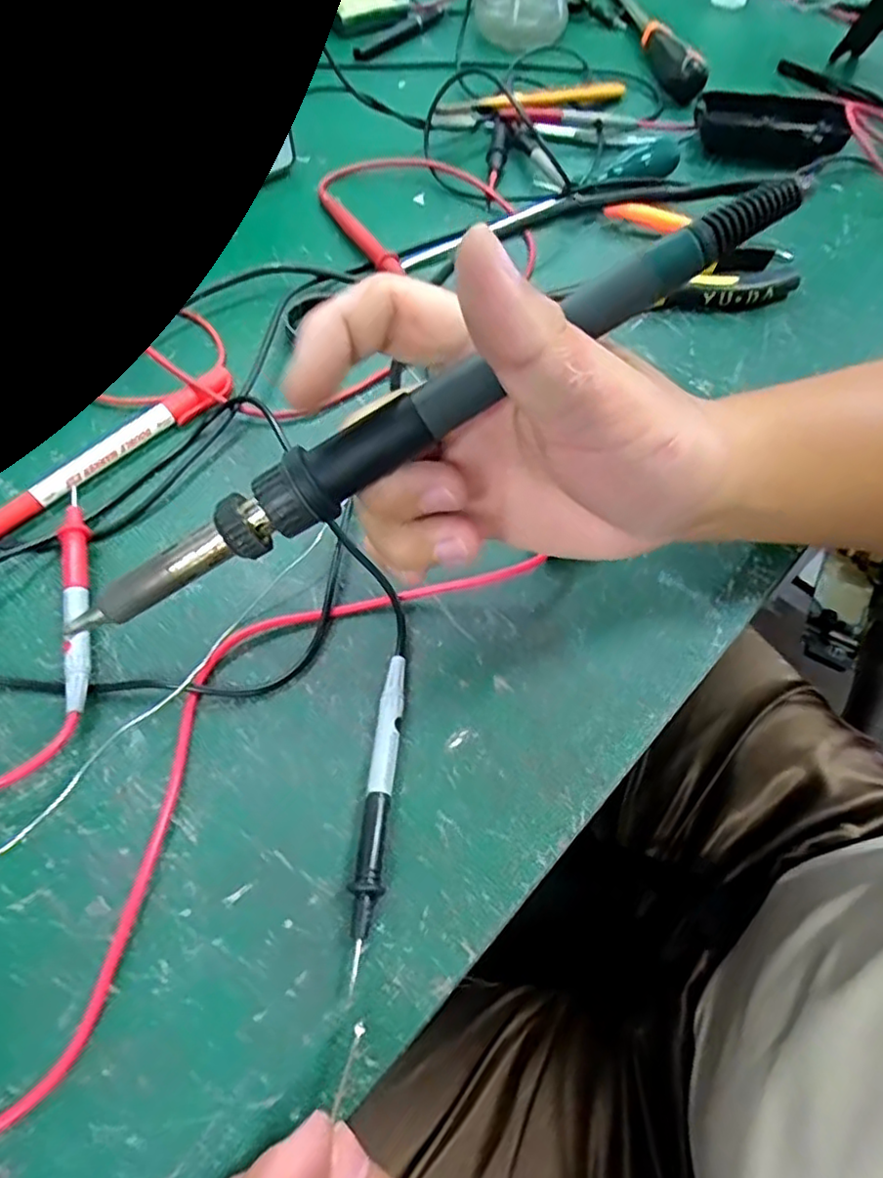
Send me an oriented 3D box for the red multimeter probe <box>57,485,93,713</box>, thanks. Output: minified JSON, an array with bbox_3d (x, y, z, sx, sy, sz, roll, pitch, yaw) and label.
[{"bbox_3d":[-0.153,0.003,0.275,0.012,0.013,0.109,-15,61,-11],"label":"red multimeter probe"}]

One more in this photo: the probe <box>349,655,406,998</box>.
[{"bbox_3d":[-0.023,0.077,0.235,0.010,0.011,0.111,6,59,1],"label":"probe"}]

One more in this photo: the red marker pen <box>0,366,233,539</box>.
[{"bbox_3d":[-0.159,-0.069,0.319,0.014,0.012,0.137,39,65,19],"label":"red marker pen"}]

